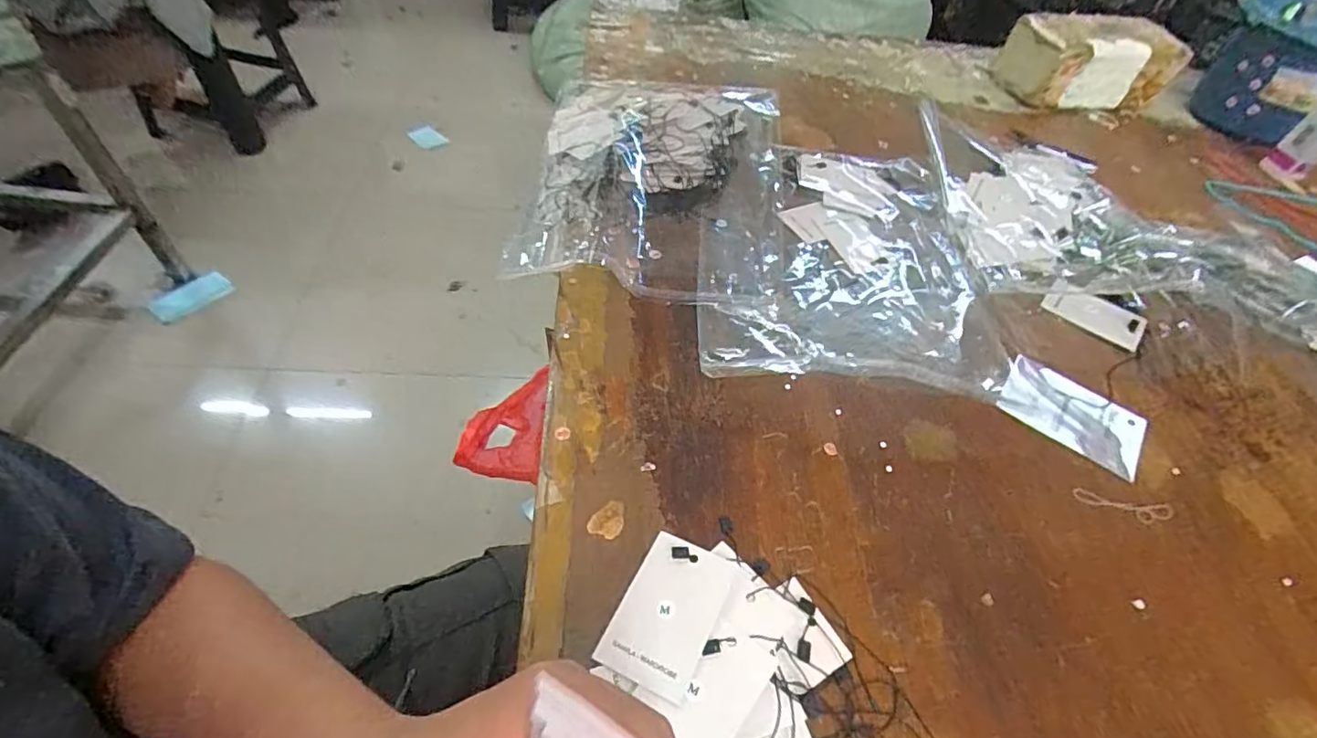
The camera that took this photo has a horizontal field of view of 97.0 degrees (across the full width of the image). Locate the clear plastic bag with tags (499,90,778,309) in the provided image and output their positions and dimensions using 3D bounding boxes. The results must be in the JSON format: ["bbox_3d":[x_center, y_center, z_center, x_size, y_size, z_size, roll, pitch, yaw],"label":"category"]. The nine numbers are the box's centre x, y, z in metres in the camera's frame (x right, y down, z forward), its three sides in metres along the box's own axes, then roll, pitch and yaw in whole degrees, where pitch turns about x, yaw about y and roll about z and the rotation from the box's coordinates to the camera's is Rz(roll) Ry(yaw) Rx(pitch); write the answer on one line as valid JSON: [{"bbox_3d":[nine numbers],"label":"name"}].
[{"bbox_3d":[0.002,-0.187,0.561,0.235,0.044,0.307,7,51,0],"label":"clear plastic bag with tags"}]

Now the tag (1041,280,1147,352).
[{"bbox_3d":[0.387,-0.049,0.519,0.080,0.004,0.038,32,75,16],"label":"tag"}]

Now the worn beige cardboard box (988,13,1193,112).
[{"bbox_3d":[0.558,-0.401,0.762,0.184,0.099,0.102,-6,52,-11],"label":"worn beige cardboard box"}]

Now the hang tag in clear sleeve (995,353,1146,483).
[{"bbox_3d":[0.319,0.035,0.450,0.102,0.004,0.071,34,55,15],"label":"hang tag in clear sleeve"}]

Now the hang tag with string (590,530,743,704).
[{"bbox_3d":[0.006,0.132,0.319,0.050,0.004,0.081,21,50,16],"label":"hang tag with string"}]

